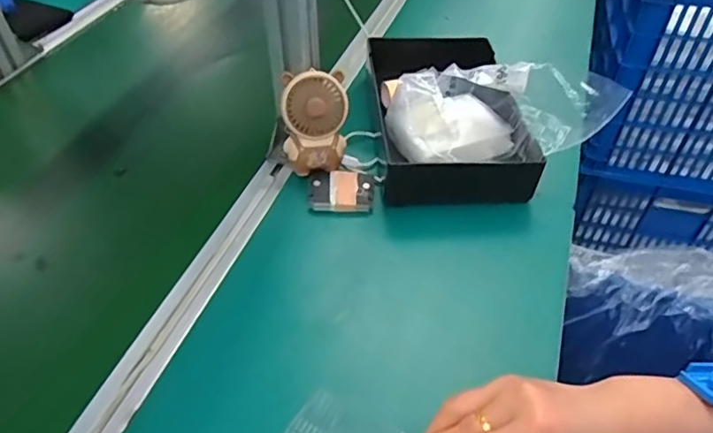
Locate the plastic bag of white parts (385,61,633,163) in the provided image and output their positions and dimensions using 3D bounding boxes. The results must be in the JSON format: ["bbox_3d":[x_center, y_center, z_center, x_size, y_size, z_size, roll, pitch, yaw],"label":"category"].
[{"bbox_3d":[0.149,-0.113,0.583,0.219,0.078,0.118,-4,45,-2],"label":"plastic bag of white parts"}]

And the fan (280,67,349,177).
[{"bbox_3d":[-0.043,-0.094,0.575,0.064,0.105,0.060,2,45,5],"label":"fan"}]

